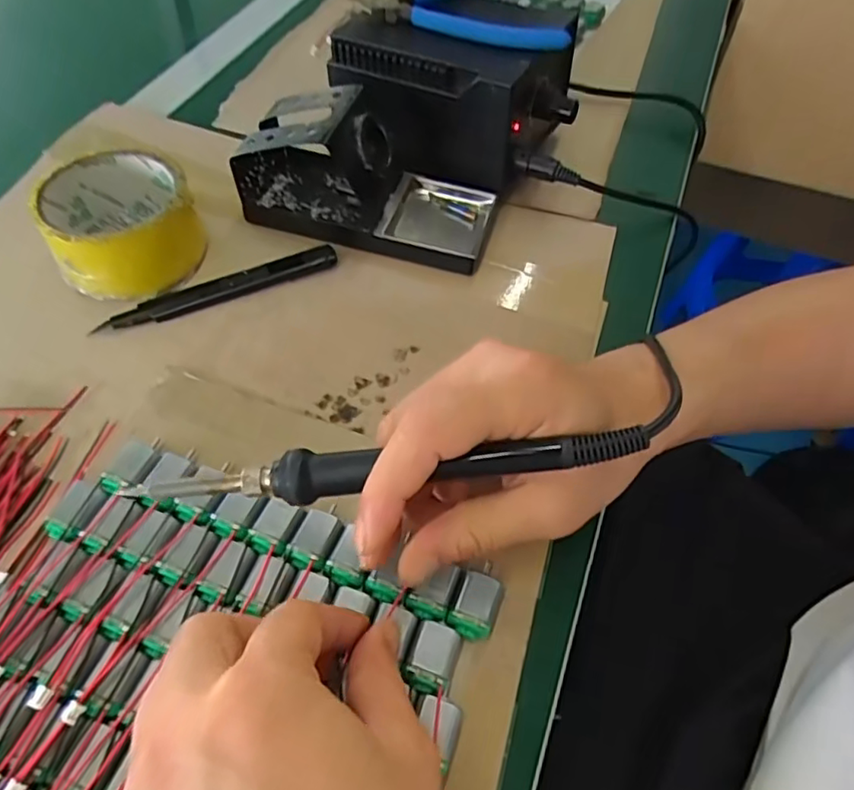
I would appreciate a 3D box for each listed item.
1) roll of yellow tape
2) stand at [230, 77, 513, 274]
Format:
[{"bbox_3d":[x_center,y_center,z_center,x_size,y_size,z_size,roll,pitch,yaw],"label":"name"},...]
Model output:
[{"bbox_3d":[-0.185,-0.106,0.368,0.082,0.044,0.090,2,57,-2],"label":"roll of yellow tape"},{"bbox_3d":[-0.035,-0.148,0.393,0.163,0.075,0.081,16,57,7],"label":"stand"}]

